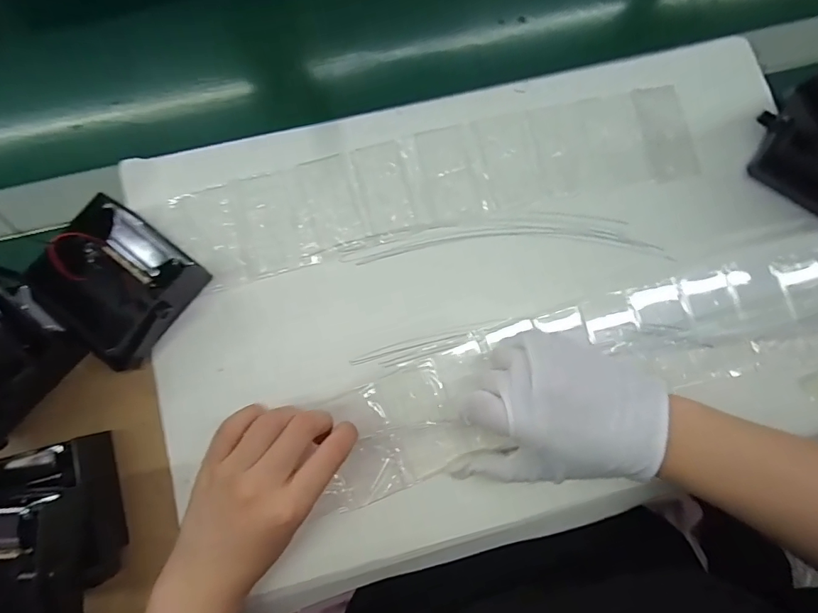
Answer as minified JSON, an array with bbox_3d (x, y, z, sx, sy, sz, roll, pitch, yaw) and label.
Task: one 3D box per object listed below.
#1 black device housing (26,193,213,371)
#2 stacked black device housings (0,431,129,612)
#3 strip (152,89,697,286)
[{"bbox_3d":[-0.208,-0.015,0.325,0.094,0.041,0.092,37,81,5],"label":"black device housing"},{"bbox_3d":[-0.243,0.151,0.276,0.099,0.074,0.119,-12,80,-3],"label":"stacked black device housings"},{"bbox_3d":[0.024,-0.104,0.366,0.425,0.006,0.087,-14,80,-4],"label":"strip"}]

